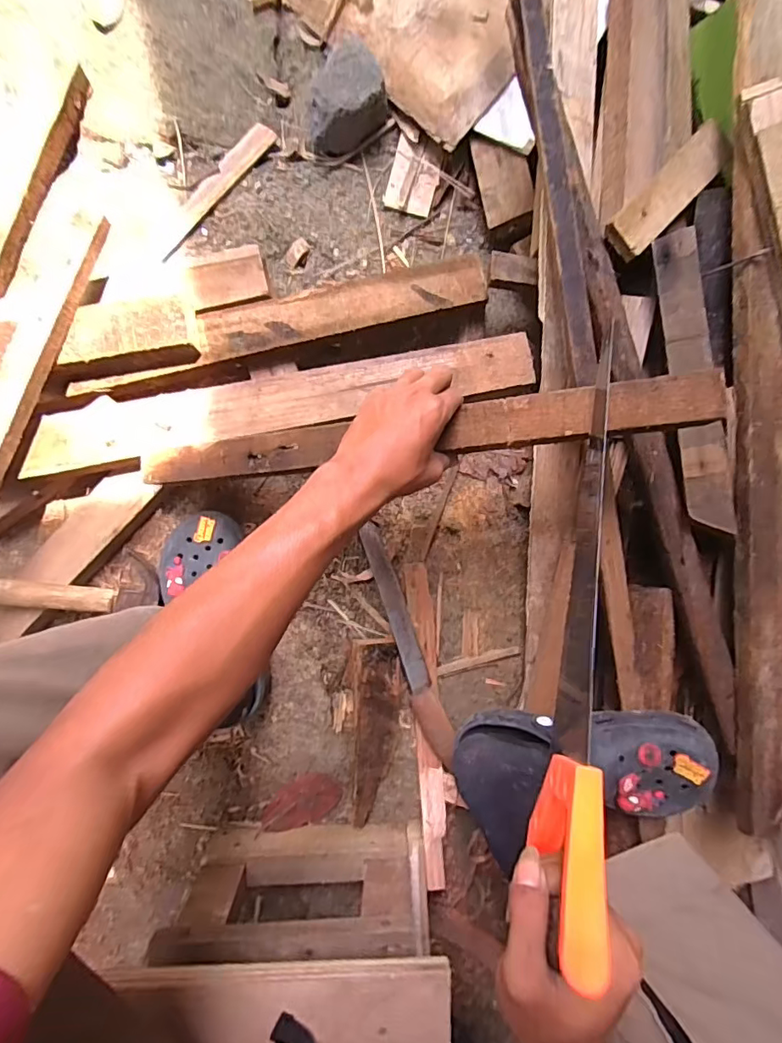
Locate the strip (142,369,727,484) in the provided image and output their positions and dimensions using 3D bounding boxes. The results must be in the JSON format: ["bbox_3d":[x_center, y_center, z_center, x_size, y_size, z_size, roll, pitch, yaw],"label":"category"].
[{"bbox_3d":[-0.010,-0.077,0.458,0.538,0.009,0.039,-3,88,19],"label":"strip"}]

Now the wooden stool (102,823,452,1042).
[{"bbox_3d":[-0.085,0.417,0.495,0.250,0.247,0.127,0,88,-3],"label":"wooden stool"}]

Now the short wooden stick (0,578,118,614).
[{"bbox_3d":[-0.399,0.085,0.575,0.144,0.025,0.027,11,87,-27],"label":"short wooden stick"}]

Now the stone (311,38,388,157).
[{"bbox_3d":[-0.055,-0.537,0.647,0.077,0.077,0.117,26,86,-2],"label":"stone"}]

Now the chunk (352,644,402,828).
[{"bbox_3d":[-0.016,0.262,0.639,0.062,0.031,0.218,-1,88,-3],"label":"chunk"}]

